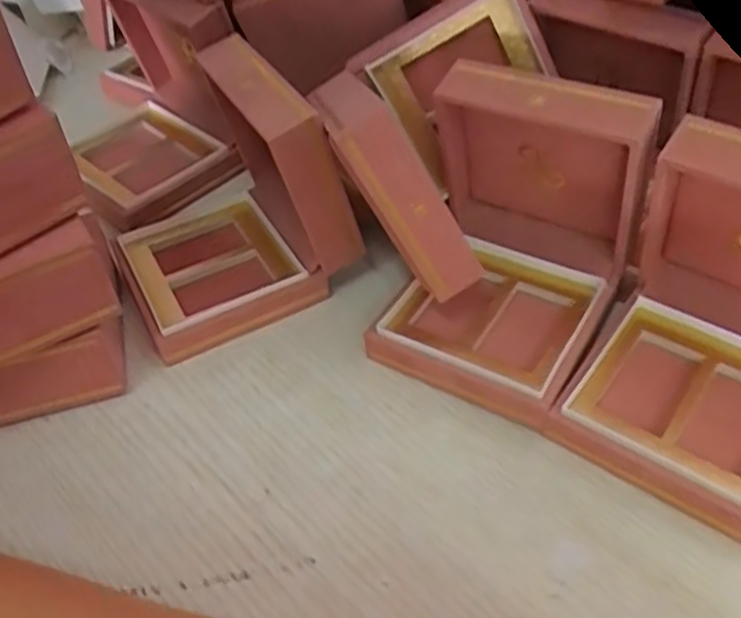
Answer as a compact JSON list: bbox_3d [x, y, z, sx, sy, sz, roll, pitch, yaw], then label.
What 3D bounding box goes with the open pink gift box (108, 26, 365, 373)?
[{"bbox_3d":[-0.075,-0.056,0.348,0.108,0.103,0.092,-23,49,-15],"label":"open pink gift box"}]

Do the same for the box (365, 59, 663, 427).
[{"bbox_3d":[0.059,-0.033,0.311,0.090,0.110,0.106,22,53,24],"label":"box"}]

